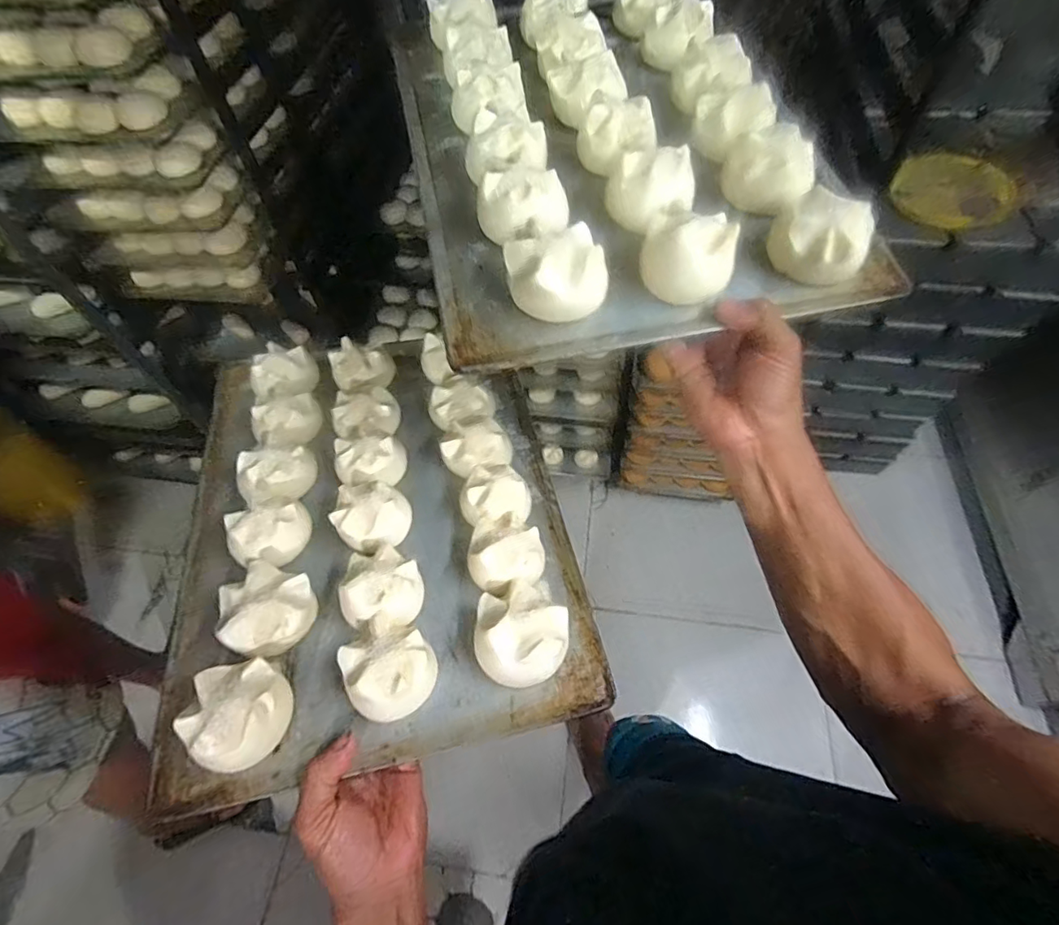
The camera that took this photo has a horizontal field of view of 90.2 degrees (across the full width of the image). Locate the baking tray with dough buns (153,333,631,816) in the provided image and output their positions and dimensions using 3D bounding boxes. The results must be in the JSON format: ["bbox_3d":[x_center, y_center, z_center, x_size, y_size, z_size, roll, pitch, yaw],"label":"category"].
[{"bbox_3d":[-0.132,0.034,0.475,0.319,0.061,0.412,-7,56,-10],"label":"baking tray with dough buns"}]

